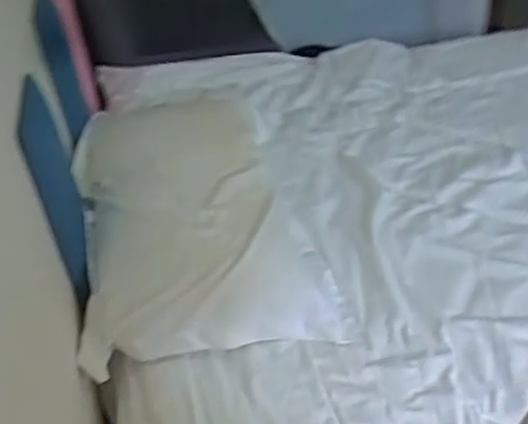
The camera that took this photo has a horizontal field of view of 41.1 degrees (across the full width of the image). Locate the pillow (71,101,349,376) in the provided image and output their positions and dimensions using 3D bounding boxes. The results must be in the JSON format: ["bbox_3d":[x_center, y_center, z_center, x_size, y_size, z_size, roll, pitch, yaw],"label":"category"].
[{"bbox_3d":[-0.137,-0.021,1.346,0.439,0.242,0.576,-12,39,-7],"label":"pillow"}]

